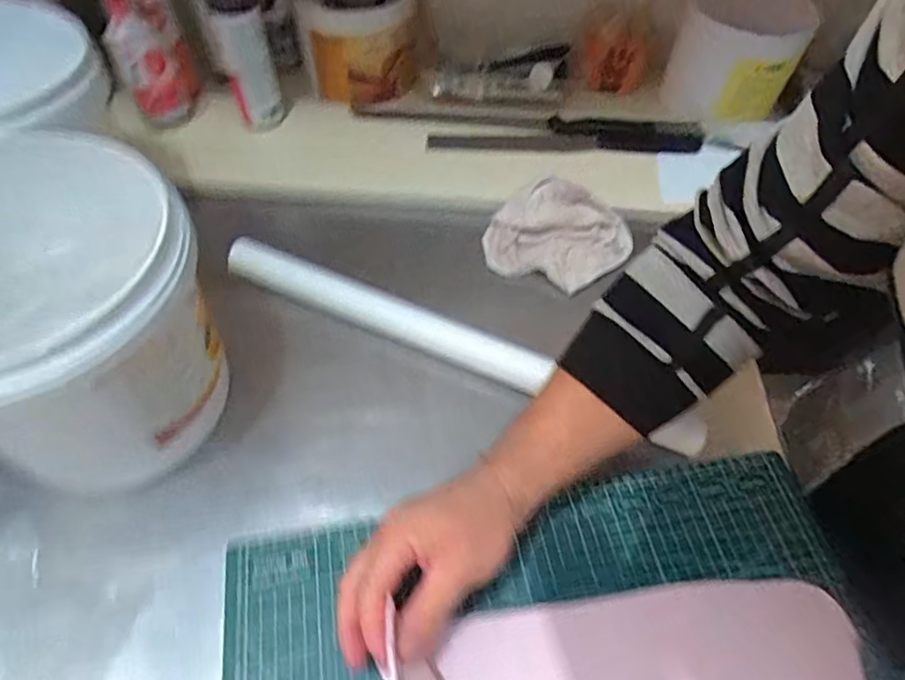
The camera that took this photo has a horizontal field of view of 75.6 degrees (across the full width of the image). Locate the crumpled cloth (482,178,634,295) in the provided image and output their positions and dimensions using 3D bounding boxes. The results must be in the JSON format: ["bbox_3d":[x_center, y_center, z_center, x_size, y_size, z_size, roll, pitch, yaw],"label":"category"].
[{"bbox_3d":[0.112,-0.107,0.618,0.139,0.026,0.117,29,82,6],"label":"crumpled cloth"}]

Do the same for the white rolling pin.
[{"bbox_3d":[-0.004,-0.002,0.529,0.453,0.043,0.040,21,57,13],"label":"white rolling pin"}]

